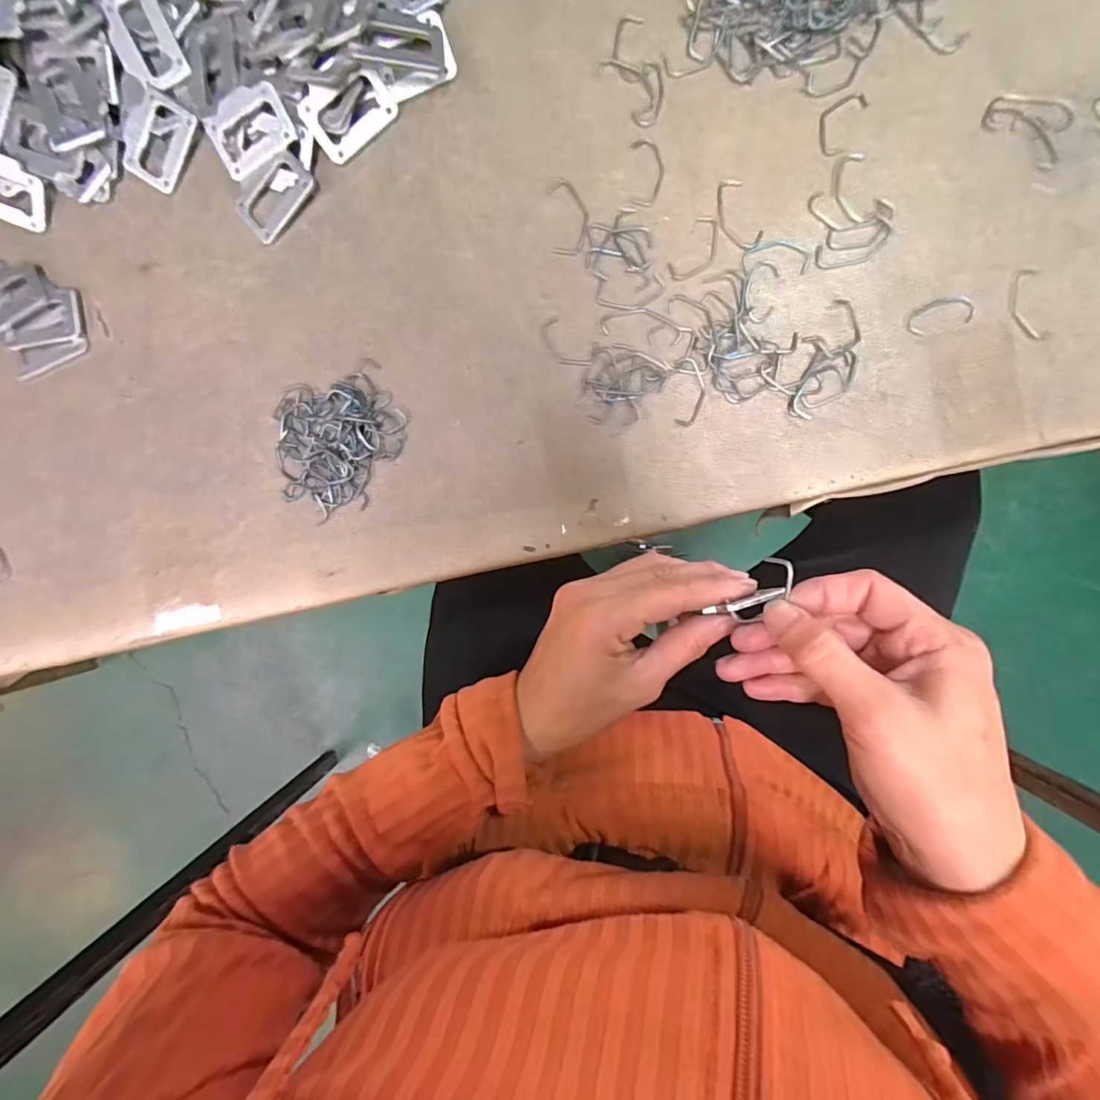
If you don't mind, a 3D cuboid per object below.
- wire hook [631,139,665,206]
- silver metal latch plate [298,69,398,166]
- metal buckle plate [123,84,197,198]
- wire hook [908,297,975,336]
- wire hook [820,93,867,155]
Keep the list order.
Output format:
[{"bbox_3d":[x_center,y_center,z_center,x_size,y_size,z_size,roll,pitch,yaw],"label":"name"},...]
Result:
[{"bbox_3d":[0.058,-0.225,0.310,0.018,0.004,0.039,1,93,4],"label":"wire hook"},{"bbox_3d":[-0.117,-0.257,0.306,0.050,0.008,0.034,-35,133,4],"label":"silver metal latch plate"},{"bbox_3d":[-0.247,-0.258,0.331,0.035,0.004,0.051,31,103,-3],"label":"metal buckle plate"},{"bbox_3d":[0.225,-0.136,0.300,0.037,0.004,0.018,-15,91,5],"label":"wire hook"},{"bbox_3d":[0.164,-0.244,0.296,0.020,0.004,0.036,29,94,2],"label":"wire hook"}]

